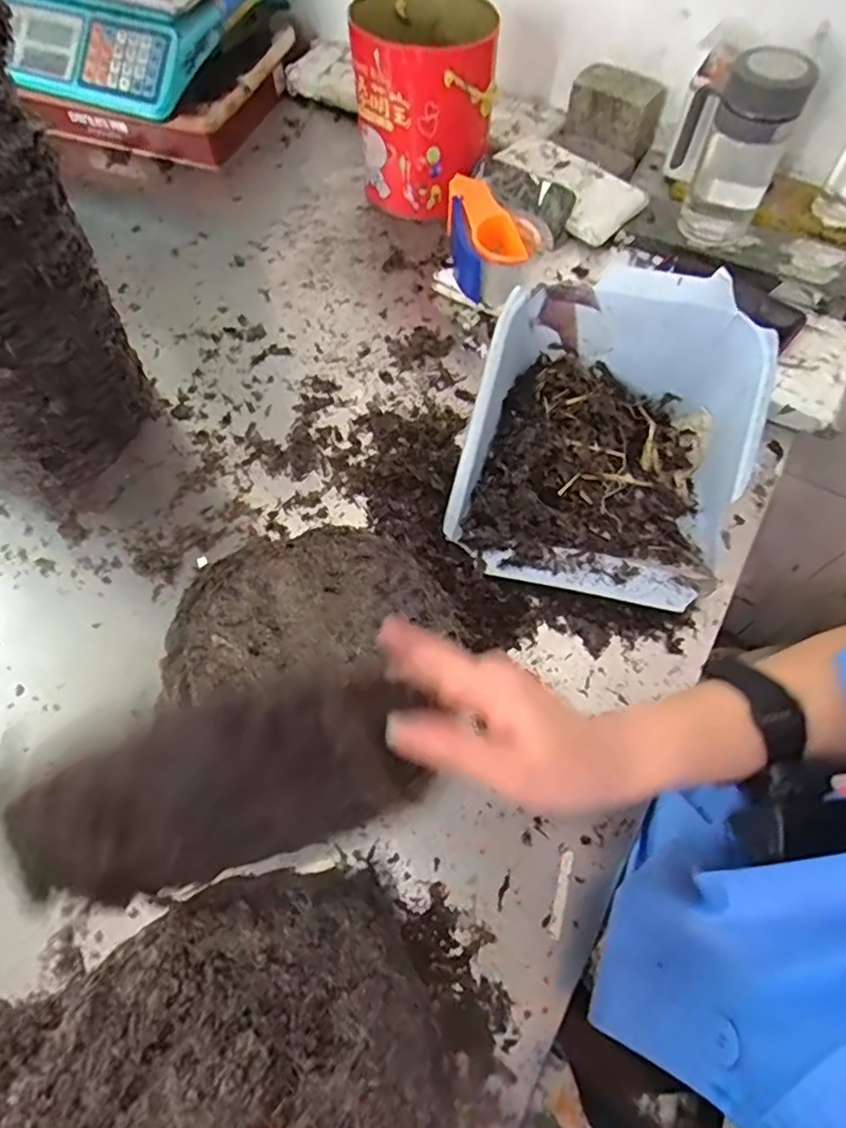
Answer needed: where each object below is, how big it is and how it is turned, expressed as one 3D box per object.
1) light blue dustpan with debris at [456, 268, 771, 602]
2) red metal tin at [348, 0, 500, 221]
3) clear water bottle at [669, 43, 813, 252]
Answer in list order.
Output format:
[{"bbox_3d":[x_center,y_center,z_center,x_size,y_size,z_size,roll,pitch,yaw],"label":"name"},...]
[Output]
[{"bbox_3d":[0.167,-0.112,0.532,0.243,0.118,0.250,11,64,8],"label":"light blue dustpan with debris"},{"bbox_3d":[0.003,-0.575,0.749,0.162,0.166,0.185,1,63,2],"label":"red metal tin"},{"bbox_3d":[0.331,-0.448,0.655,0.107,0.162,0.077,21,65,12],"label":"clear water bottle"}]

